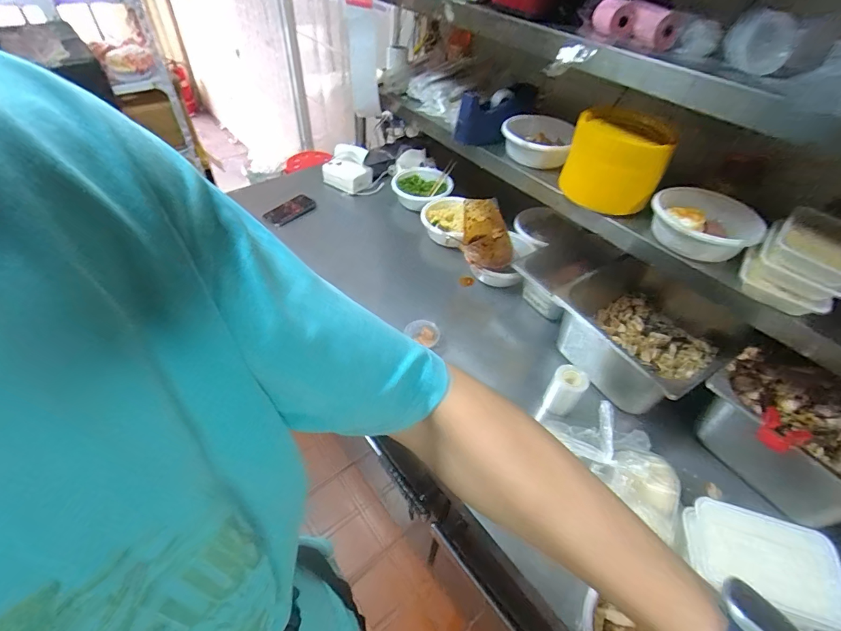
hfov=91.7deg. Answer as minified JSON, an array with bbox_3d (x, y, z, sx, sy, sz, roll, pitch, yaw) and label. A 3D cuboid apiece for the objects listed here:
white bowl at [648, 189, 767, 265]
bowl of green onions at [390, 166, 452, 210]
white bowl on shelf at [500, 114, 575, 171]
[{"bbox_3d":[0.484,-0.156,0.704,0.158,0.057,0.158,34,52,24],"label":"white bowl"},{"bbox_3d":[0.001,-0.370,1.191,0.177,0.055,0.163,3,46,-3],"label":"bowl of green onions"},{"bbox_3d":[0.252,-0.383,0.897,0.157,0.059,0.193,21,48,14],"label":"white bowl on shelf"}]

